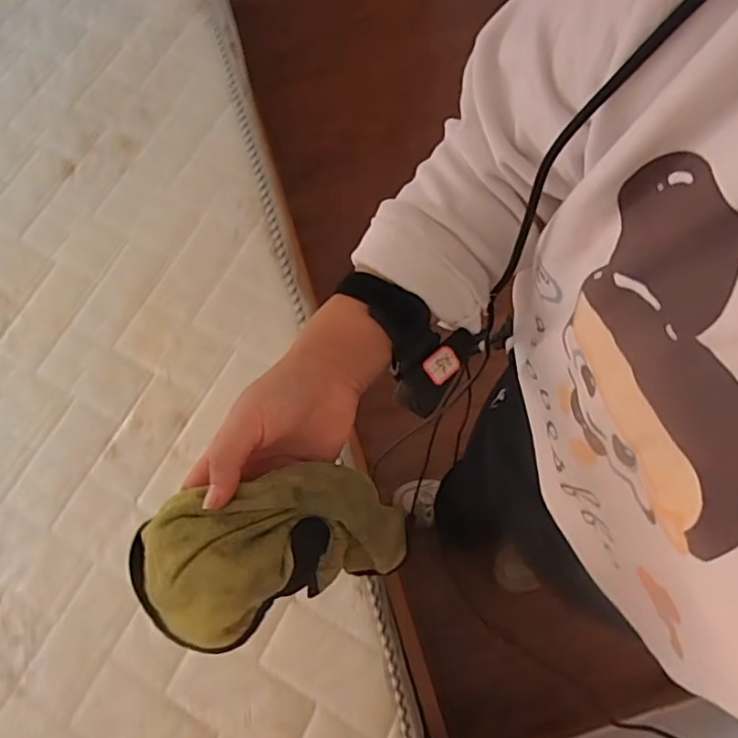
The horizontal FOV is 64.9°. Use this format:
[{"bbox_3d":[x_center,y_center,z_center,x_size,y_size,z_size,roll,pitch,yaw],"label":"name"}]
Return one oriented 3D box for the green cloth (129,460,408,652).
[{"bbox_3d":[-0.060,0.117,0.386,0.163,0.113,0.085,-22,72,-8],"label":"green cloth"}]

